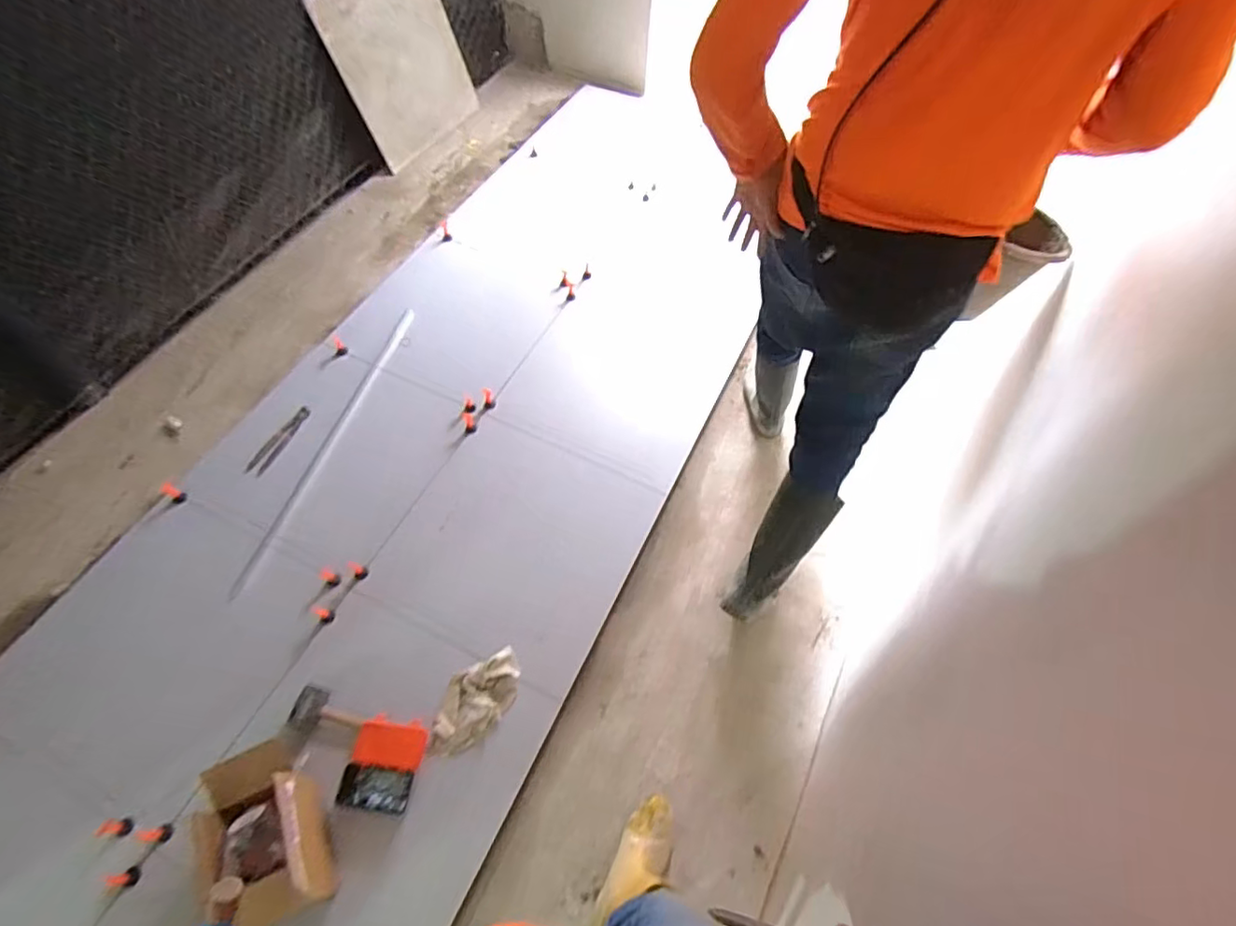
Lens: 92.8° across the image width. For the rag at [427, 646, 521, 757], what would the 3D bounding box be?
[{"bbox_3d":[-0.324,0.544,1.335,0.140,0.037,0.265,31,62,15],"label":"rag"}]

